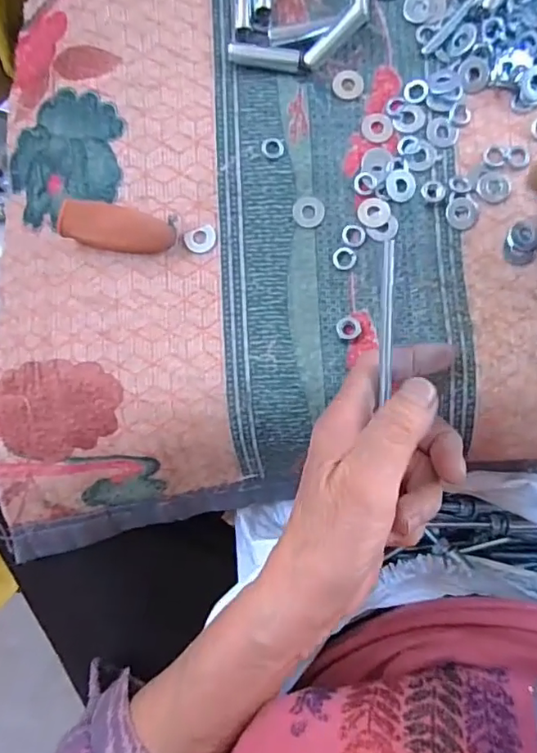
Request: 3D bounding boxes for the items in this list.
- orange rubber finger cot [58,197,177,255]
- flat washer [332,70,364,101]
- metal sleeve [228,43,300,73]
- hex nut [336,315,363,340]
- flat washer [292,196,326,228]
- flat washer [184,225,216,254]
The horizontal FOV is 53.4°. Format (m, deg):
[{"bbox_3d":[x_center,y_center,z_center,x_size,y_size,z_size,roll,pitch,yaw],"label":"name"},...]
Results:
[{"bbox_3d":[-0.086,-0.085,0.311,0.064,0.025,0.022,11,88,6],"label":"orange rubber finger cot"},{"bbox_3d":[0.048,-0.177,0.323,0.018,0.004,0.018,1,87,6],"label":"flat washer"},{"bbox_3d":[-0.003,-0.190,0.318,0.041,0.011,0.010,7,88,6],"label":"metal sleeve"},{"bbox_3d":[0.046,-0.028,0.308,0.014,0.005,0.014,-25,85,4],"label":"hex nut"},{"bbox_3d":[0.024,-0.098,0.317,0.018,0.004,0.019,0,87,6],"label":"flat washer"},{"bbox_3d":[-0.040,-0.082,0.319,0.019,0.004,0.015,-21,85,5],"label":"flat washer"}]

